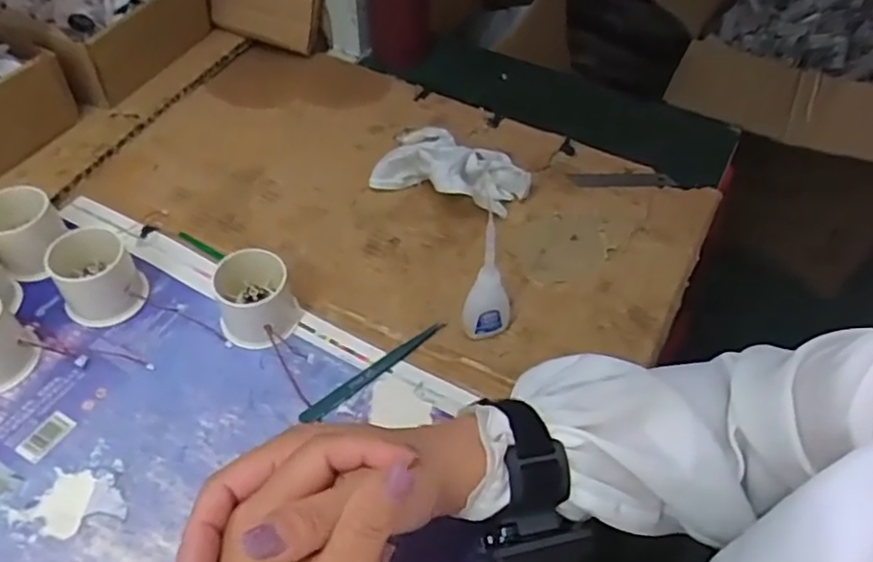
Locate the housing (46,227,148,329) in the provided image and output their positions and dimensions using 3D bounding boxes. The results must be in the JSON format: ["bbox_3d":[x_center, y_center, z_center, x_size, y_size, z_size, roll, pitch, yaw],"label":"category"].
[{"bbox_3d":[-0.247,-0.006,0.469,0.055,0.049,0.062,-25,55,-23],"label":"housing"}]

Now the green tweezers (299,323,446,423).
[{"bbox_3d":[-0.042,0.063,0.464,0.124,0.005,0.012,-31,58,-26],"label":"green tweezers"}]

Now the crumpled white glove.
[{"bbox_3d":[0.016,-0.100,0.573,0.131,0.045,0.084,20,51,13],"label":"crumpled white glove"}]

